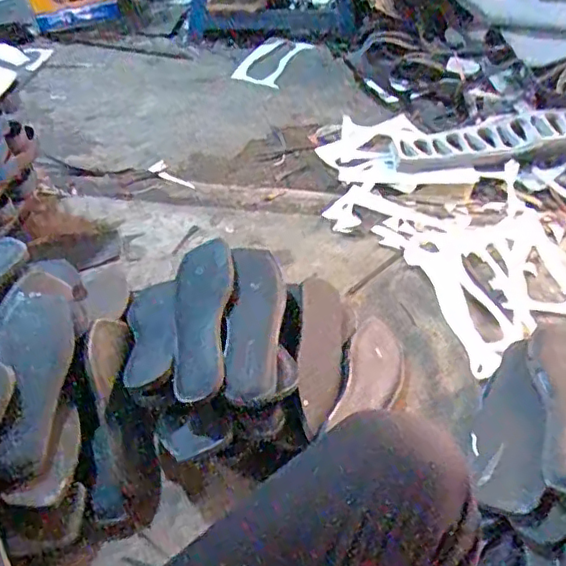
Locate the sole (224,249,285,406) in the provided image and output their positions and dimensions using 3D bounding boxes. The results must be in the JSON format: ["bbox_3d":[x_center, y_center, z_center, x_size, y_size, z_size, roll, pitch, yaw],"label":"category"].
[{"bbox_3d":[-0.037,0.047,0.755,0.067,0.036,0.222,1,46,2],"label":"sole"}]

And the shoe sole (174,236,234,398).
[{"bbox_3d":[-0.105,0.040,0.772,0.088,0.020,0.248,-19,46,12],"label":"shoe sole"}]

